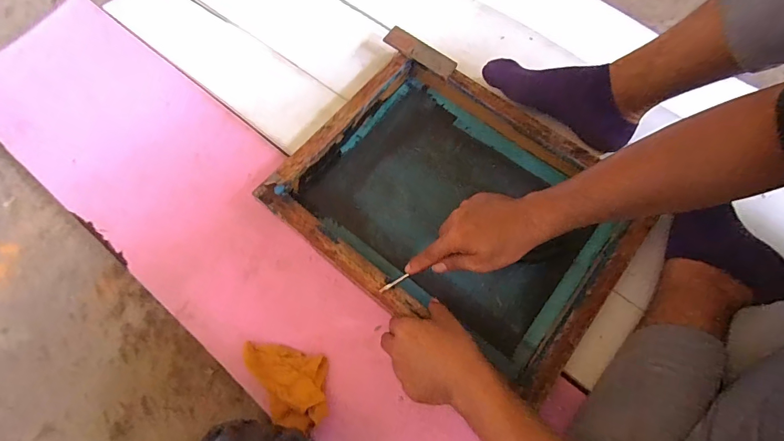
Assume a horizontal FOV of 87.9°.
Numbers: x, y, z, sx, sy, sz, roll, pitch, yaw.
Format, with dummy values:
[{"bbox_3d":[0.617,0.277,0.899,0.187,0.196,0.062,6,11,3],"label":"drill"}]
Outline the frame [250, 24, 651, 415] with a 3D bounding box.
[{"bbox_3d":[0.090,-0.025,0.572,0.455,0.052,0.343,38,75,10],"label":"frame"}]

